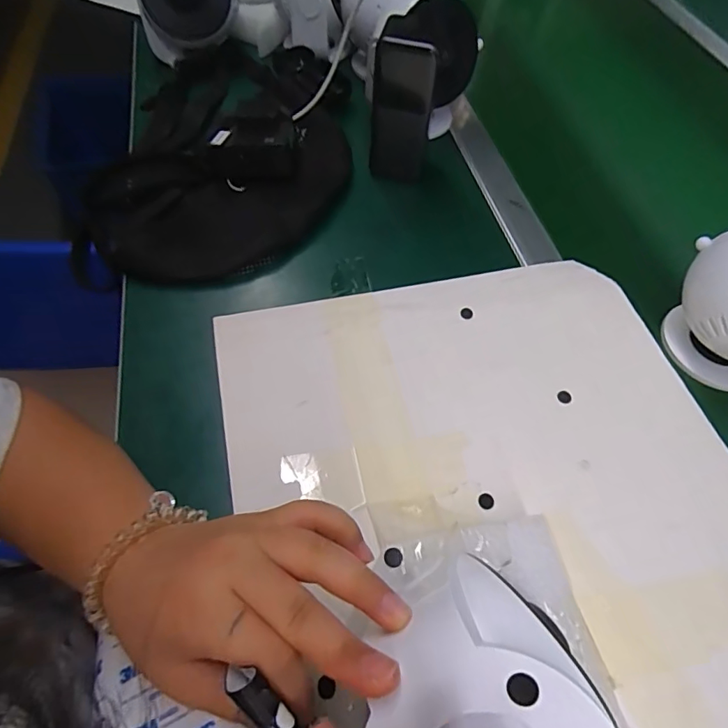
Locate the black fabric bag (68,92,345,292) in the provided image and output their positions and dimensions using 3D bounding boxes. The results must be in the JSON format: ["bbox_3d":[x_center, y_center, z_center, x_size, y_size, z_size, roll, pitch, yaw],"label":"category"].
[{"bbox_3d":[-0.120,-0.162,0.441,0.274,0.050,0.157,-36,66,-24],"label":"black fabric bag"}]

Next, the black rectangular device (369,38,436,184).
[{"bbox_3d":[0.034,-0.225,0.445,0.054,0.129,0.022,2,57,-3],"label":"black rectangular device"}]

